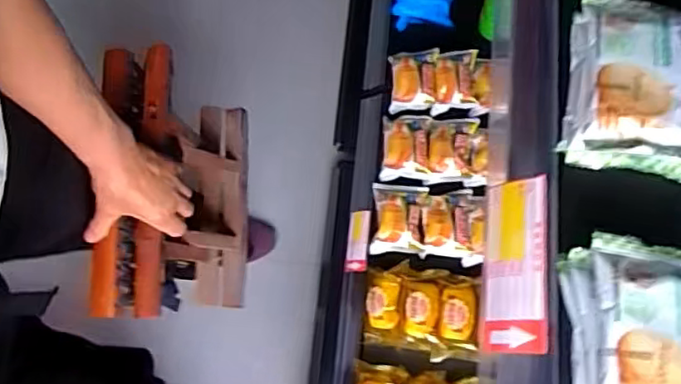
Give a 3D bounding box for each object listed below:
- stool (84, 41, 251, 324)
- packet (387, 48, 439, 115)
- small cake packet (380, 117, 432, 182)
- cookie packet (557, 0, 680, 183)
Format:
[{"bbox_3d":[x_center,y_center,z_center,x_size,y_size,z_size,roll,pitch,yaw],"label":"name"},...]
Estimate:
[{"bbox_3d":[-0.206,0.005,0.799,0.119,0.283,0.314,1,73,2],"label":"stool"},{"bbox_3d":[0.115,-0.174,0.966,0.074,0.026,0.092,-1,73,1],"label":"packet"},{"bbox_3d":[0.099,-0.068,0.935,0.071,0.024,0.100,3,73,2],"label":"small cake packet"},{"bbox_3d":[0.154,-0.053,0.315,0.068,0.036,0.087,9,74,4],"label":"cookie packet"}]

